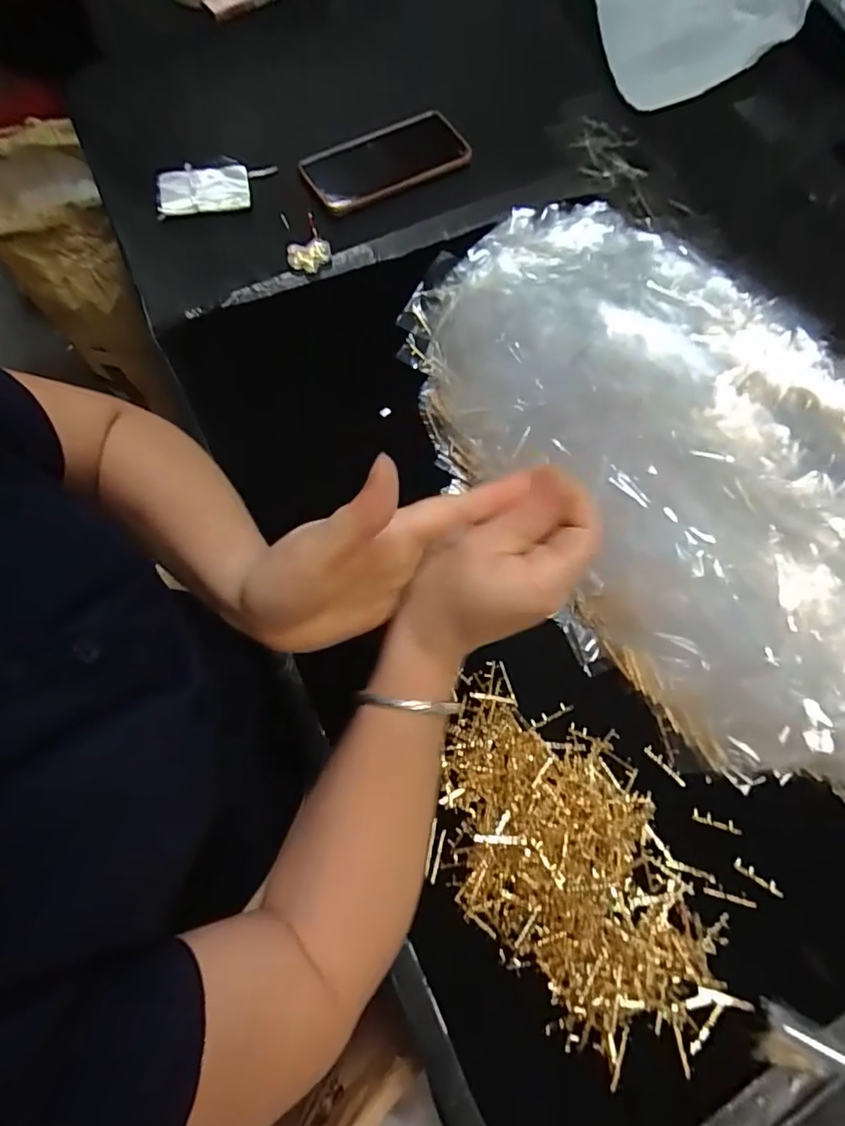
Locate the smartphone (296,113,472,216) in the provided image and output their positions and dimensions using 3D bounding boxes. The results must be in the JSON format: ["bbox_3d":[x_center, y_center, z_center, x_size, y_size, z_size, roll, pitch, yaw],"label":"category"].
[{"bbox_3d":[-0.039,-0.417,0.561,0.166,0.013,0.087,-25,74,-9],"label":"smartphone"}]

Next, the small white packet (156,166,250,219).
[{"bbox_3d":[-0.217,-0.368,0.538,0.088,0.015,0.047,-15,73,-6],"label":"small white packet"}]

